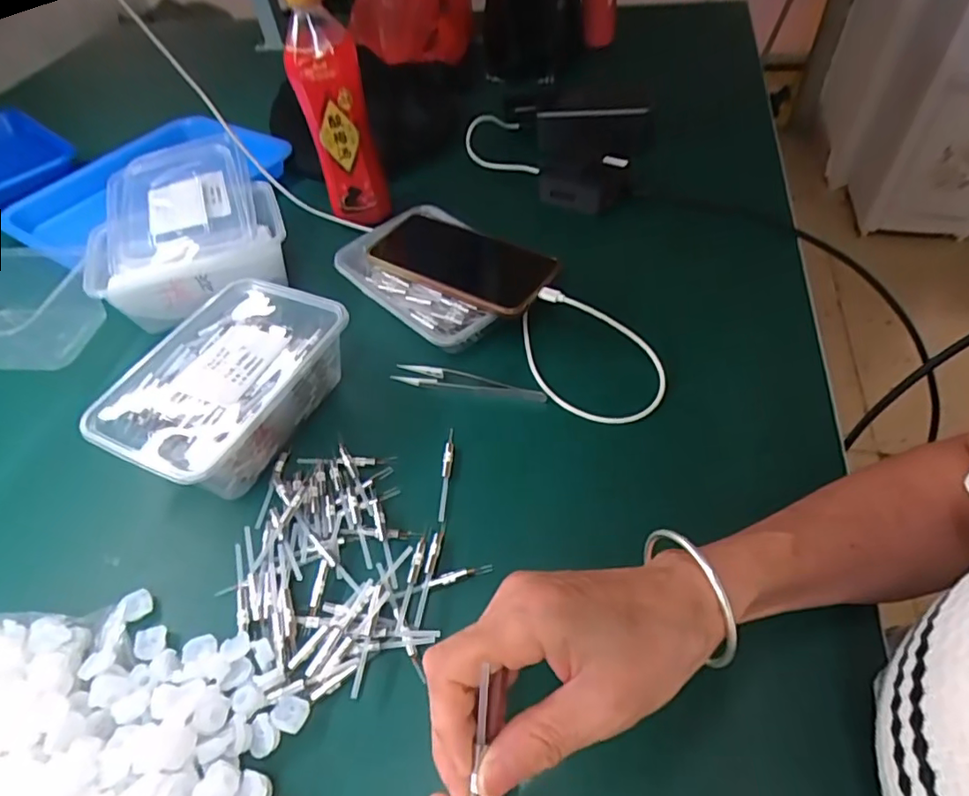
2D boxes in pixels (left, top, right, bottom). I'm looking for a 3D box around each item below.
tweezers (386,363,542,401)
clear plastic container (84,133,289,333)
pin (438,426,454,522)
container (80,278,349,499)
[{"bbox_3d":[-0.014,-0.012,0.453,0.123,0.009,0.017,11,51,14],"label":"tweezers"},{"bbox_3d":[-0.286,-0.170,0.561,0.168,0.076,0.198,-18,50,-10],"label":"clear plastic container"},{"bbox_3d":[-0.027,0.050,0.404,0.007,0.006,0.071,1,50,4],"label":"pin"},{"bbox_3d":[-0.187,-0.008,0.427,0.116,0.058,0.167,17,53,19],"label":"container"}]

